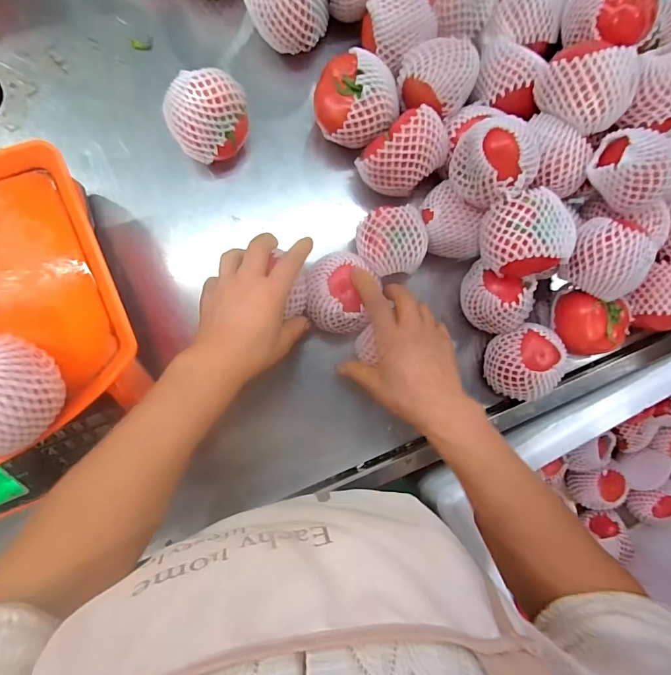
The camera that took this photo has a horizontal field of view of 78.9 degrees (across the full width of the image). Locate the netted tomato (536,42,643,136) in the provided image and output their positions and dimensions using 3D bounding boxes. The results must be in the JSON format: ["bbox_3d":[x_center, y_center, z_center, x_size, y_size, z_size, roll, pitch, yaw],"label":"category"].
[{"bbox_3d":[0.239,-0.230,0.399,0.082,0.072,0.068,10,88,-6],"label":"netted tomato"}]

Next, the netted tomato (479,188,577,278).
[{"bbox_3d":[0.184,-0.100,0.399,0.075,0.058,0.072,-4,90,-6],"label":"netted tomato"}]

